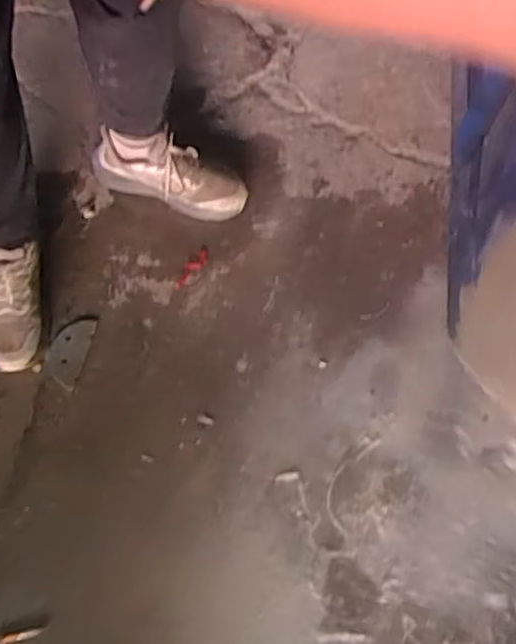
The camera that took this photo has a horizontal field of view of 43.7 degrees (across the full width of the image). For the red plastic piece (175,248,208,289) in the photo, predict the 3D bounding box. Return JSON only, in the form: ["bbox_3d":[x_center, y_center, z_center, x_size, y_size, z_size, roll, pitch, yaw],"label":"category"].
[{"bbox_3d":[-0.115,-0.094,1.130,0.029,0.004,0.088,38,71,11],"label":"red plastic piece"}]

